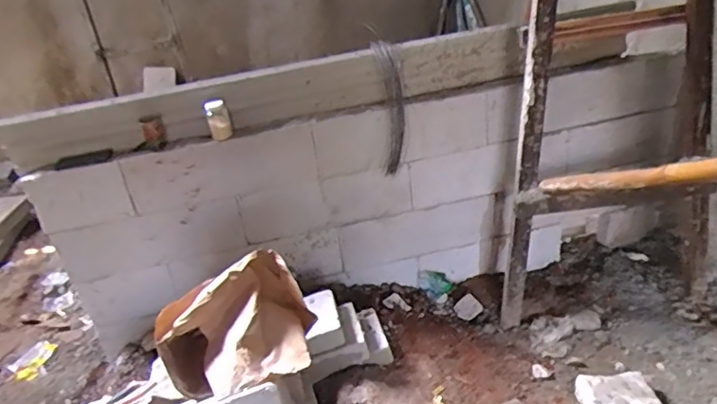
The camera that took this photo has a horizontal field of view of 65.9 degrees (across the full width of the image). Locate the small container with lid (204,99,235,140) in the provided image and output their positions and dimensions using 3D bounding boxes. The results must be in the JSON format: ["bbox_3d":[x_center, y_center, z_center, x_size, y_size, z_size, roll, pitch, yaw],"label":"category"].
[{"bbox_3d":[-0.417,-0.241,1.662,0.069,0.124,0.064,-14,31,-11],"label":"small container with lid"}]

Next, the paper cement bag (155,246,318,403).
[{"bbox_3d":[-0.270,0.316,1.311,0.366,0.217,0.272,-21,34,-23],"label":"paper cement bag"}]

